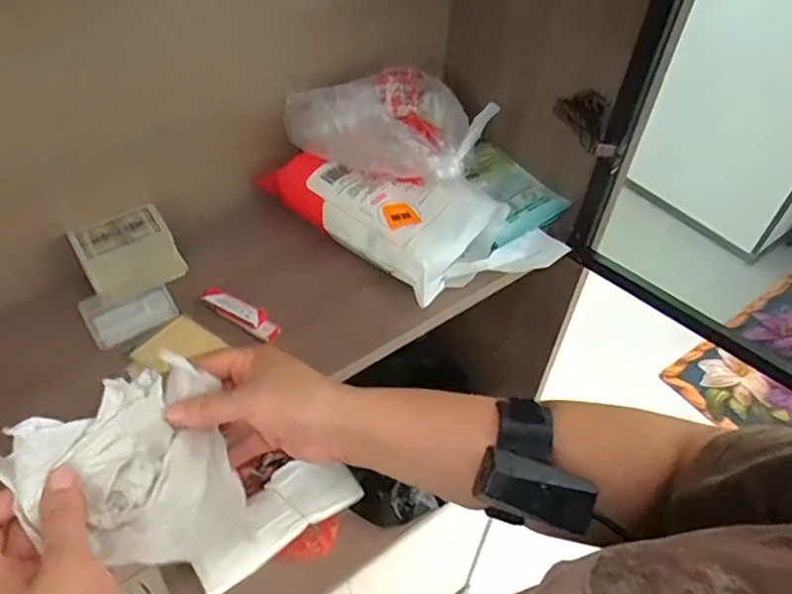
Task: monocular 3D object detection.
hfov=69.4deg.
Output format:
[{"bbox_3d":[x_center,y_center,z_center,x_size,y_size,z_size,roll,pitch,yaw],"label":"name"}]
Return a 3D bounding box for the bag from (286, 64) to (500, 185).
[{"bbox_3d":[-0.012,-0.191,0.613,0.209,0.068,0.107,20,51,16],"label":"bag"}]

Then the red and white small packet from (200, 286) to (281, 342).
[{"bbox_3d":[-0.153,0.015,0.566,0.084,0.024,0.021,23,51,18],"label":"red and white small packet"}]

